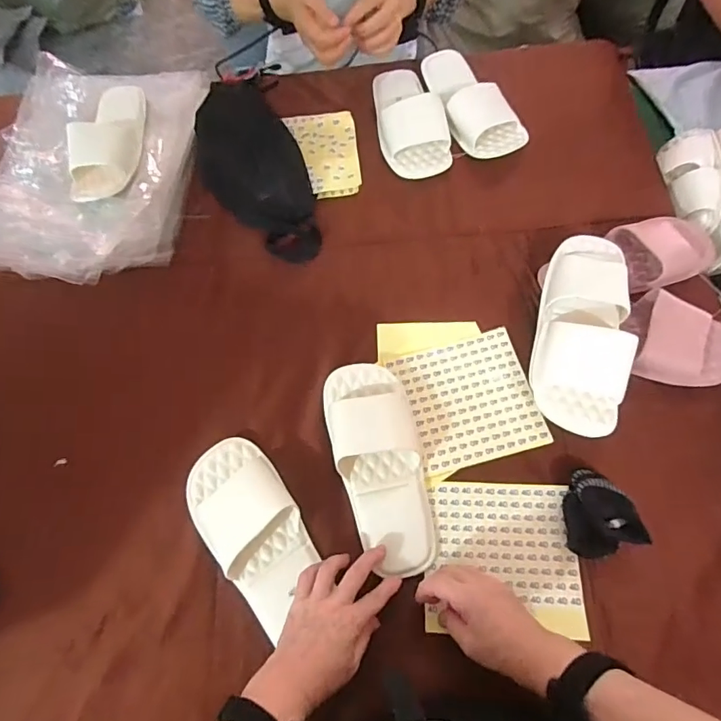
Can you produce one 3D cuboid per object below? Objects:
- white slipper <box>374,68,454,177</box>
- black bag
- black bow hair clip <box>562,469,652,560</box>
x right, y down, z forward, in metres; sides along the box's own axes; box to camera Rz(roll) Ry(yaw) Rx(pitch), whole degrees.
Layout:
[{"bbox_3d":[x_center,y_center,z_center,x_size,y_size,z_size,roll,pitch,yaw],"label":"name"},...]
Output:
[{"bbox_3d":[0.077,-0.393,0.749,0.099,0.049,0.213,-13,69,-3],"label":"white slipper"},{"bbox_3d":[-0.156,-0.281,0.703,0.150,0.045,0.314,-27,70,-8],"label":"black bag"},{"bbox_3d":[0.271,0.170,0.522,0.076,0.041,0.093,0,70,2],"label":"black bow hair clip"}]

